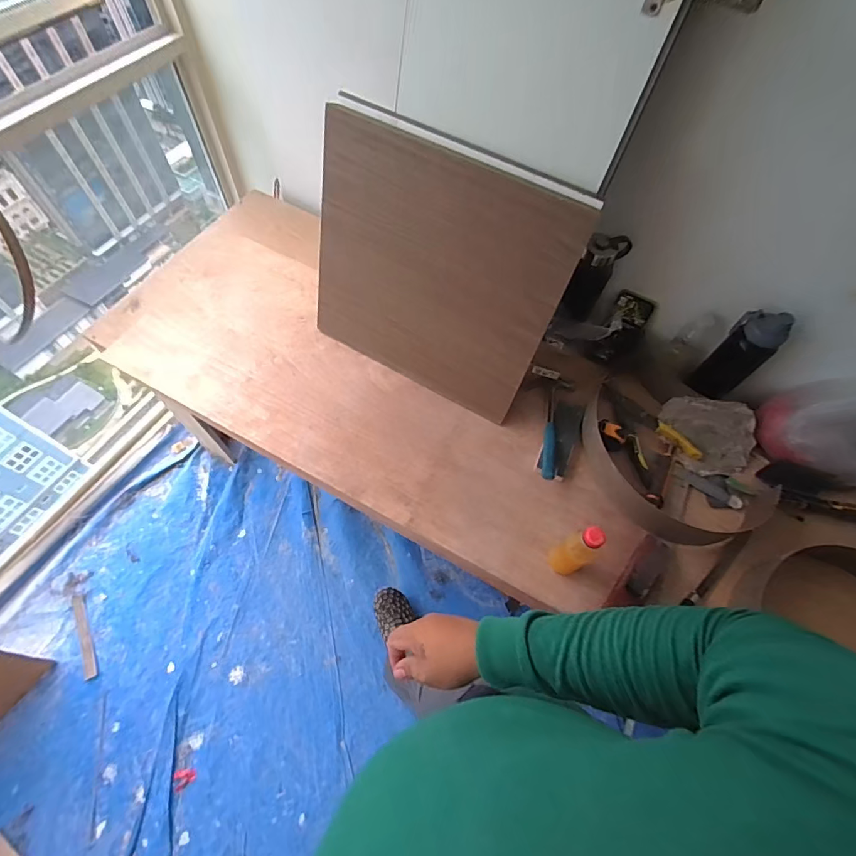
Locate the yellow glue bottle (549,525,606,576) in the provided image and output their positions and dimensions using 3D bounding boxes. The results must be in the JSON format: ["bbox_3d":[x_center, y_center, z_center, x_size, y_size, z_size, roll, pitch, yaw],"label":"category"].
[{"bbox_3d":[0.235,0.204,0.726,0.041,0.185,0.048,-29,67,-17],"label":"yellow glue bottle"}]

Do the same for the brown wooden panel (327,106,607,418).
[{"bbox_3d":[0.002,-0.269,0.826,0.466,0.438,0.024,29,46,13],"label":"brown wooden panel"}]

